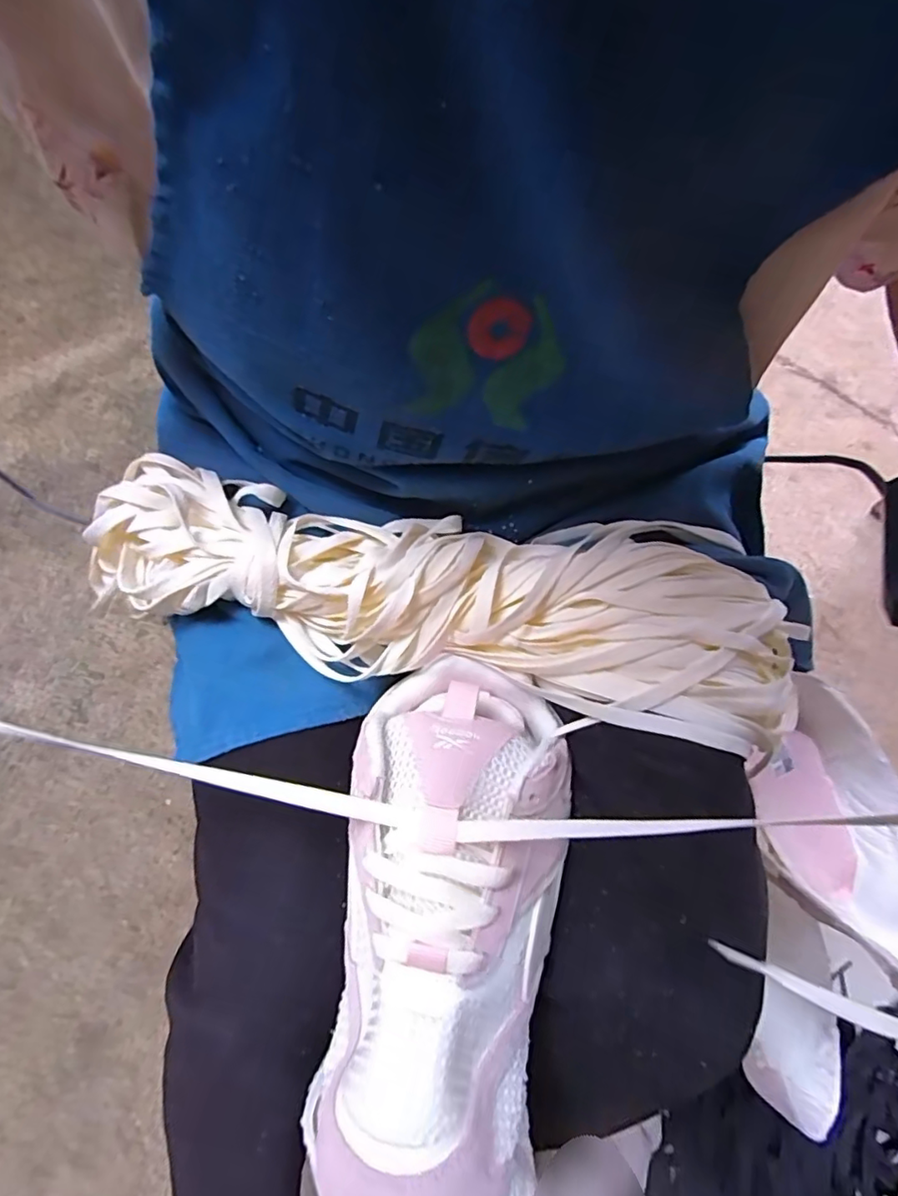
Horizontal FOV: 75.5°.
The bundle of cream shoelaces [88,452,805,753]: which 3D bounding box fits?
[{"bbox_3d":[-0.007,-0.008,0.307,0.373,0.064,0.108,10,67,3],"label":"bundle of cream shoelaces"}]

